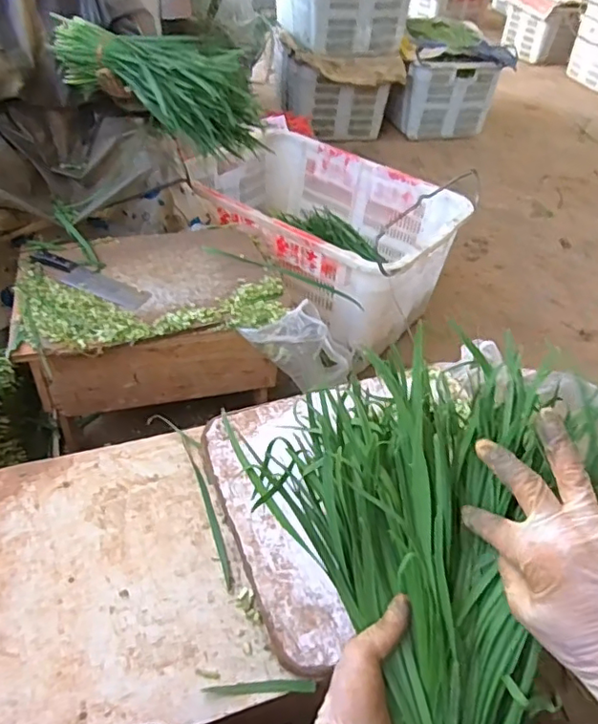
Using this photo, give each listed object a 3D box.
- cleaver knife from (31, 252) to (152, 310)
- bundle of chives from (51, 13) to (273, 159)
[{"bbox_3d":[-0.419,-0.164,1.120,0.266,0.018,0.069,21,46,15],"label":"cleaver knife"},{"bbox_3d":[-0.292,-0.564,1.144,0.479,0.179,0.155,33,48,26],"label":"bundle of chives"}]

